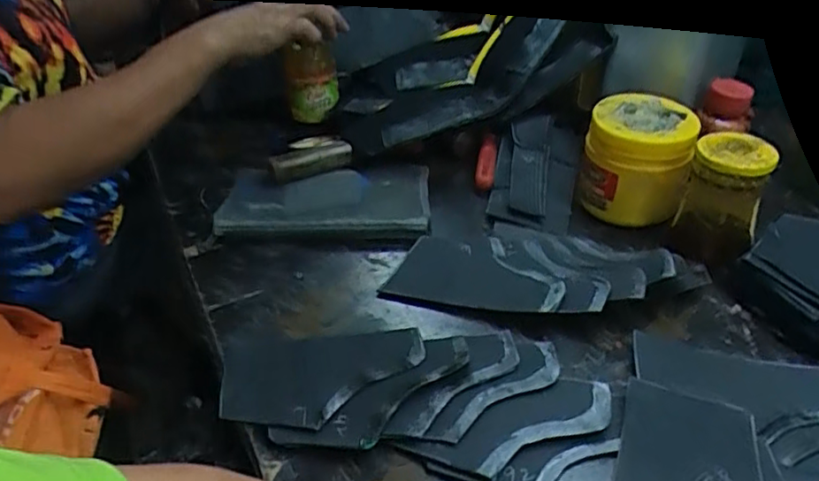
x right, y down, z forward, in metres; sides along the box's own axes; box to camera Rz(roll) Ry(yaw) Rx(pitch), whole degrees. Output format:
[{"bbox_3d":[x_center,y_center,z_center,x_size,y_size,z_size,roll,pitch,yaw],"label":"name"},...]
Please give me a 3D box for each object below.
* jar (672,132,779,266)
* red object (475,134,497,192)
[{"bbox_3d":[0.260,-0.034,0.509,0.060,0.098,0.055,13,40,20],"label":"jar"},{"bbox_3d":[0.082,-0.083,0.647,0.019,0.026,0.071,4,38,10],"label":"red object"}]

